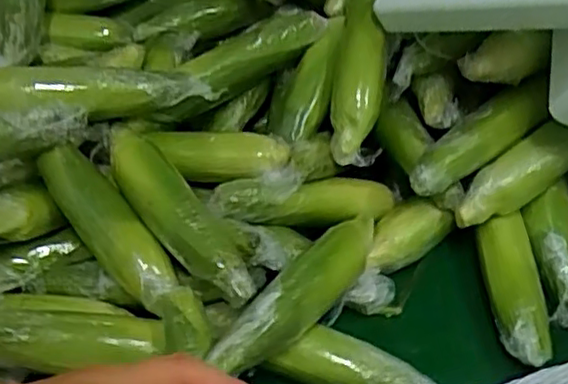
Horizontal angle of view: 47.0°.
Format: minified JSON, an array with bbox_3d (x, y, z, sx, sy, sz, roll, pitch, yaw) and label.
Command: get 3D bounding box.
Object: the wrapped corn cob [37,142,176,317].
[{"bbox_3d":[-0.165,0.034,0.628,0.049,0.049,0.194,-34,70,-27],"label":"wrapped corn cob"}]

